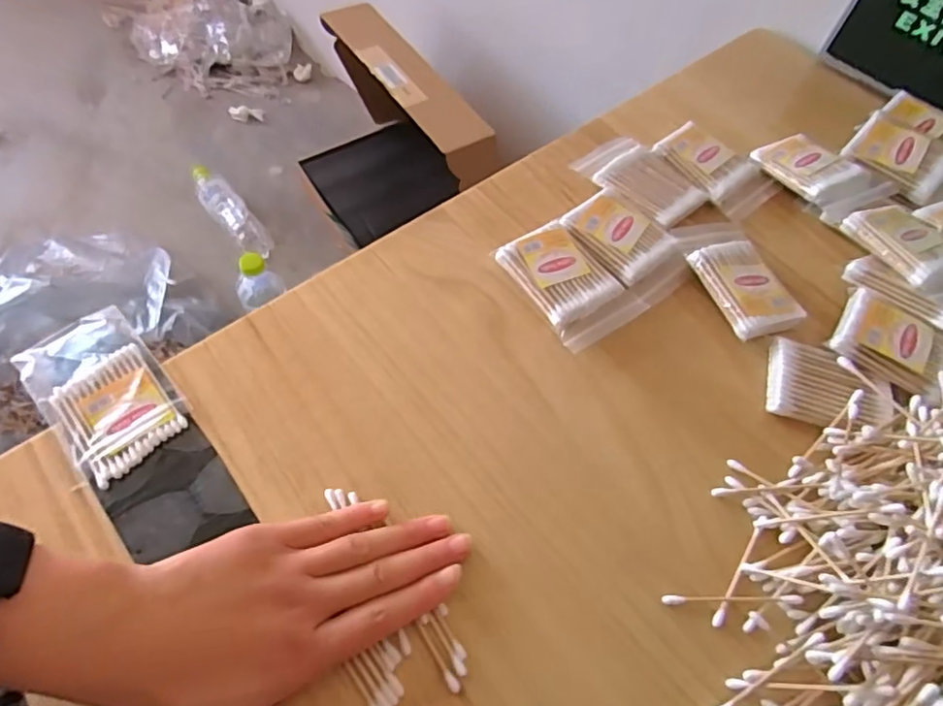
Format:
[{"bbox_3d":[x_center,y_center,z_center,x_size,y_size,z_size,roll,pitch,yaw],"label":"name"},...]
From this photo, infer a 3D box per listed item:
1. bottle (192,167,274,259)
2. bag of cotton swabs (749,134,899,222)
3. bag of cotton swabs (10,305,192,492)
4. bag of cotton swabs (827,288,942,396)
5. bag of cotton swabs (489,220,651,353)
[{"bbox_3d":[-0.436,-0.256,1.076,0.061,0.050,0.228,-36,69,-24],"label":"bottle"},{"bbox_3d":[0.272,-0.141,0.468,0.054,0.025,0.092,-30,67,-17],"label":"bag of cotton swabs"},{"bbox_3d":[-0.221,0.021,0.359,0.065,0.007,0.111,-37,69,-20],"label":"bag of cotton swabs"},{"bbox_3d":[0.266,-0.007,0.384,0.061,0.020,0.051,32,65,14],"label":"bag of cotton swabs"},{"bbox_3d":[0.069,-0.050,0.414,0.065,0.015,0.090,-28,67,-16],"label":"bag of cotton swabs"}]

